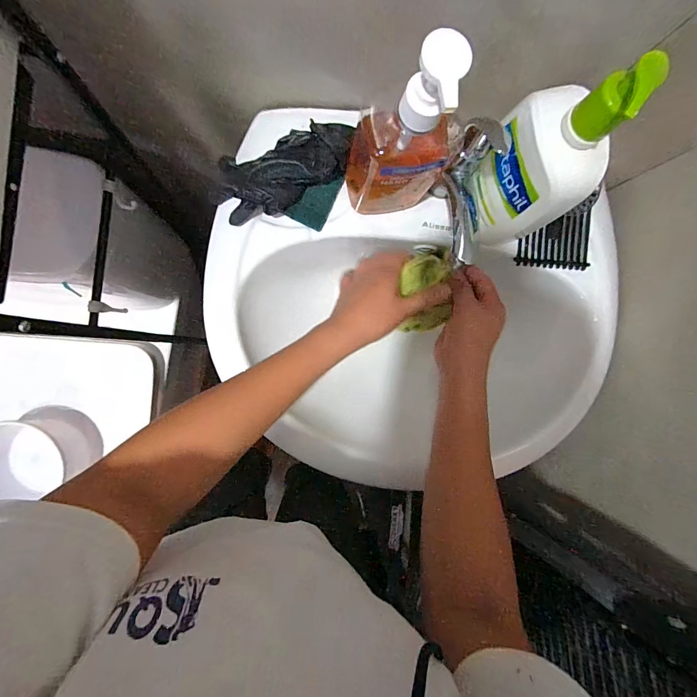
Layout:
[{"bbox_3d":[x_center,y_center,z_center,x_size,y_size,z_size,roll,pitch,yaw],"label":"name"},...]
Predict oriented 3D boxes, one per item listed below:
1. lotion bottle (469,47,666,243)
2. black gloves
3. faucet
[{"bbox_3d":[0.164,-0.156,0.314,0.048,0.198,0.094,-22,93,-7],"label":"lotion bottle"},{"bbox_3d":[-0.065,-0.181,0.372,0.148,0.026,0.065,-23,93,-7],"label":"black gloves"},{"bbox_3d":[0.105,-0.141,0.358,0.042,0.093,0.130,13,89,-7],"label":"faucet"}]

